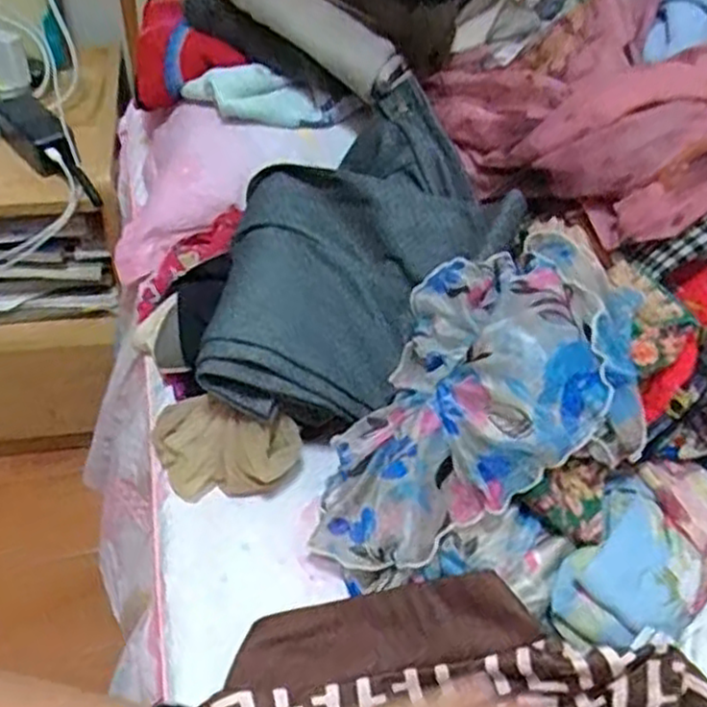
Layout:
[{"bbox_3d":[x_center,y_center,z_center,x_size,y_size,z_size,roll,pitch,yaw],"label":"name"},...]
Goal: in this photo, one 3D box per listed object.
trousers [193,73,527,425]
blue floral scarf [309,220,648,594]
[{"bbox_3d":[0.011,-0.104,0.666,0.249,0.103,0.366,6,45,2],"label":"trousers"},{"bbox_3d":[0.083,0.034,0.550,0.237,0.146,0.168,-14,48,-17],"label":"blue floral scarf"}]

